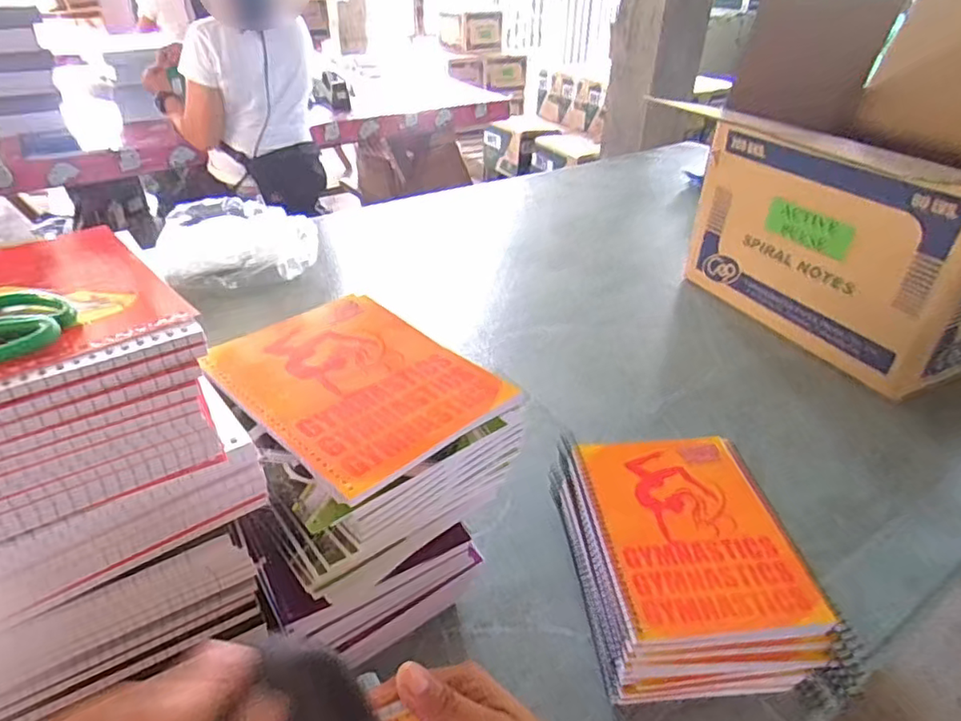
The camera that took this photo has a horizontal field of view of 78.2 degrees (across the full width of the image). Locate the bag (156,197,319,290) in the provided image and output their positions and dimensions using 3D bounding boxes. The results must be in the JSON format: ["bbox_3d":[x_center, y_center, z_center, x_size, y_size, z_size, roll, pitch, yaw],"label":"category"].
[{"bbox_3d":[-0.464,-0.234,1.134,0.291,0.059,0.299,-16,39,-24],"label":"bag"}]

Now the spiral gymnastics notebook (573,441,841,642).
[{"bbox_3d":[0.174,0.135,0.498,0.150,0.011,0.198,-2,35,-5],"label":"spiral gymnastics notebook"}]

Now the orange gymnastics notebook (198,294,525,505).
[{"bbox_3d":[-0.091,0.009,0.425,0.147,0.009,0.200,-27,44,-35],"label":"orange gymnastics notebook"}]

